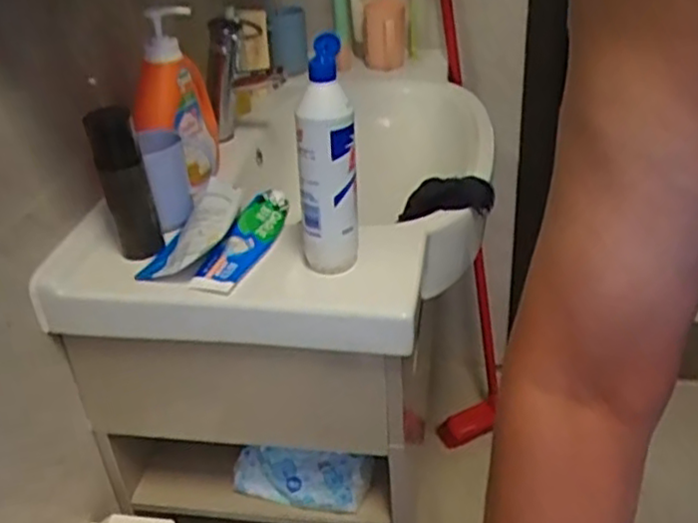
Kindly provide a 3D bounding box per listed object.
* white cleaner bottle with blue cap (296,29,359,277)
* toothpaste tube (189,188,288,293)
[{"bbox_3d":[-0.022,-0.102,0.737,0.062,0.225,0.059,-3,31,1],"label":"white cleaner bottle with blue cap"},{"bbox_3d":[-0.118,-0.025,0.815,0.052,0.032,0.172,9,33,19],"label":"toothpaste tube"}]

